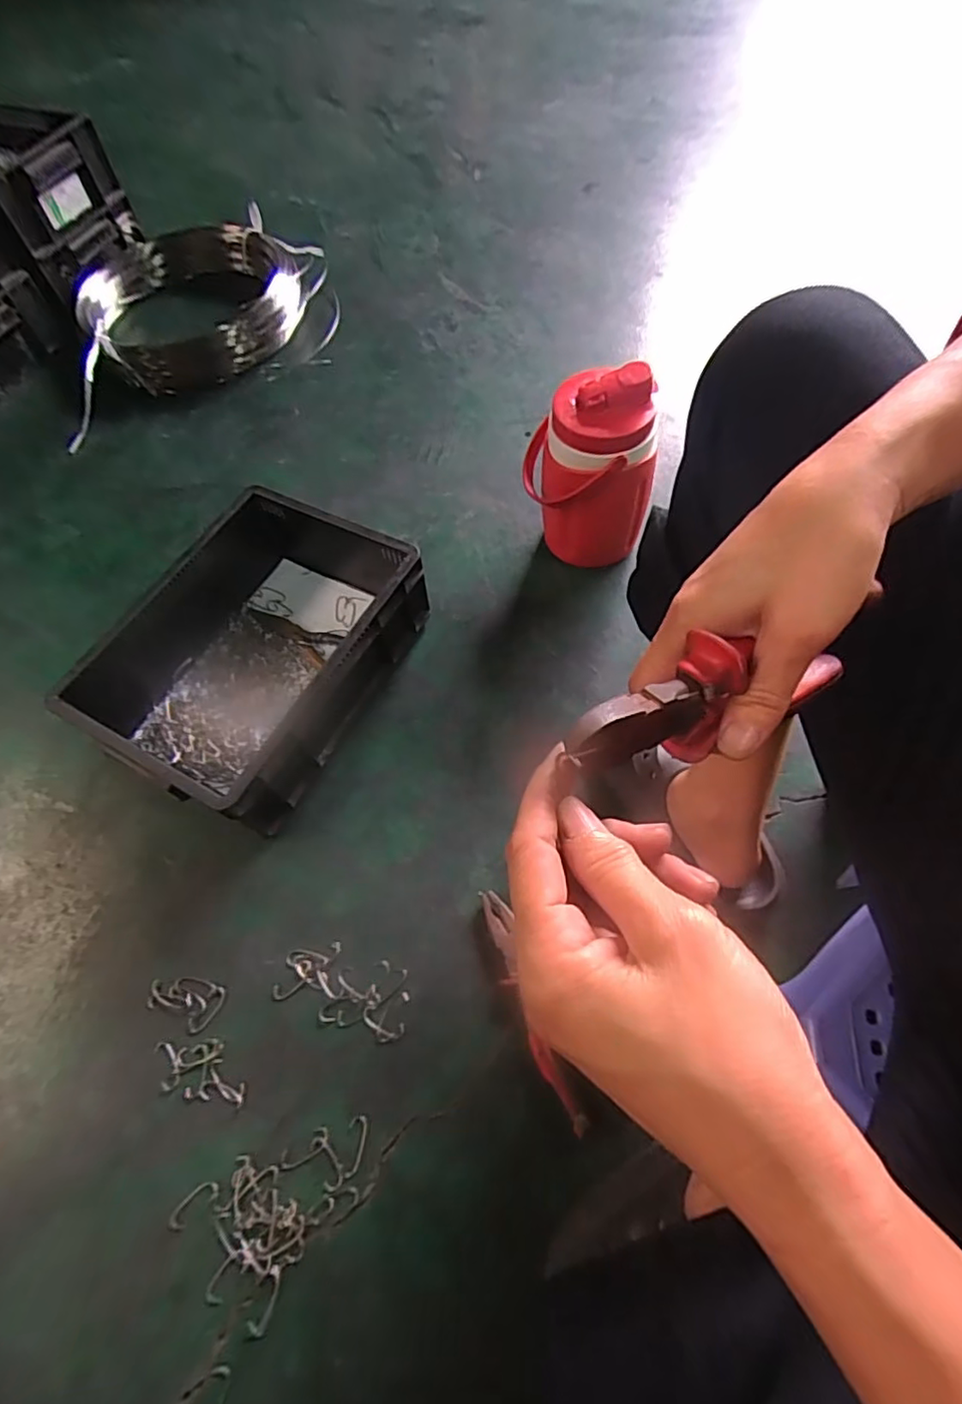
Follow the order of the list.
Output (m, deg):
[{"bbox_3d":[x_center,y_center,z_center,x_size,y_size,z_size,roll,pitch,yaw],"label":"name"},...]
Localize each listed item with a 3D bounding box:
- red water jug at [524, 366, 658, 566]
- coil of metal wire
[{"bbox_3d":[0.121,-0.261,0.701,0.129,0.232,0.135,-12,62,-3],"label":"red water jug"},{"bbox_3d":[-0.498,-0.688,1.045,0.472,0.093,0.411,-20,62,-8],"label":"coil of metal wire"}]

